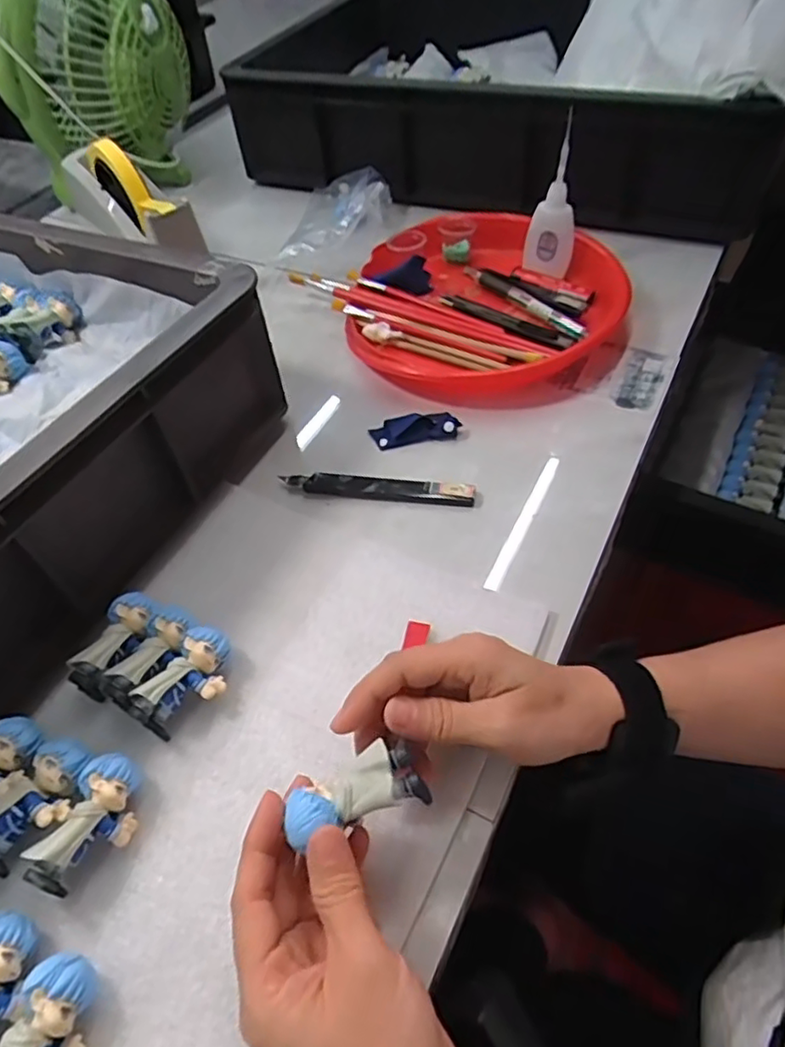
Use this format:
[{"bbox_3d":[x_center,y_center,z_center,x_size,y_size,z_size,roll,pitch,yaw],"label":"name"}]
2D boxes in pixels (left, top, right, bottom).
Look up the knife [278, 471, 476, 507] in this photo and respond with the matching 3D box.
[{"bbox_3d":[-0.012,-0.026,0.440,0.139,0.008,0.016,5,52,9],"label":"knife"}]

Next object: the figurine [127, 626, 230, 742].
[{"bbox_3d":[-0.111,0.089,0.341,0.032,0.030,0.060,19,56,19],"label":"figurine"}]

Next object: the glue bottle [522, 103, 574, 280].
[{"bbox_3d":[0.144,-0.281,0.546,0.046,0.104,0.042,7,53,11],"label":"glue bottle"}]

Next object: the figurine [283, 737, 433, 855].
[{"bbox_3d":[-0.017,0.115,0.265,0.058,0.018,0.026,-23,55,-3],"label":"figurine"}]

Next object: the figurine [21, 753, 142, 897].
[{"bbox_3d":[-0.145,0.145,0.298,0.029,0.032,0.061,17,55,18],"label":"figurine"}]

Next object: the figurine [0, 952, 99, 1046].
[{"bbox_3d":[-0.145,0.209,0.244,0.031,0.024,0.063,22,44,19],"label":"figurine"}]

